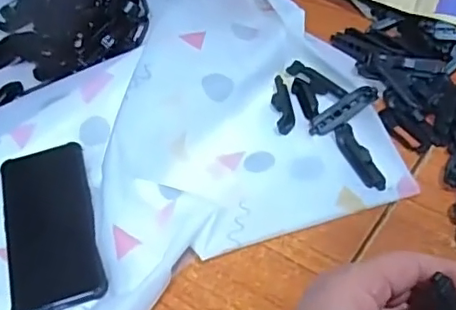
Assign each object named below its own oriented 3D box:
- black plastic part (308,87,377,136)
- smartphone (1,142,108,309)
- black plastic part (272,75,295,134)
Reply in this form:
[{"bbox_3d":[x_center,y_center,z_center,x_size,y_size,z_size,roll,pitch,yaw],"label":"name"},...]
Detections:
[{"bbox_3d":[0.110,-0.042,0.548,0.072,0.007,0.022,-34,52,-4],"label":"black plastic part"},{"bbox_3d":[-0.154,0.058,0.502,0.074,0.016,0.158,-16,49,-7],"label":"smartphone"},{"bbox_3d":[0.054,-0.051,0.574,0.018,0.012,0.071,-7,49,0],"label":"black plastic part"}]

